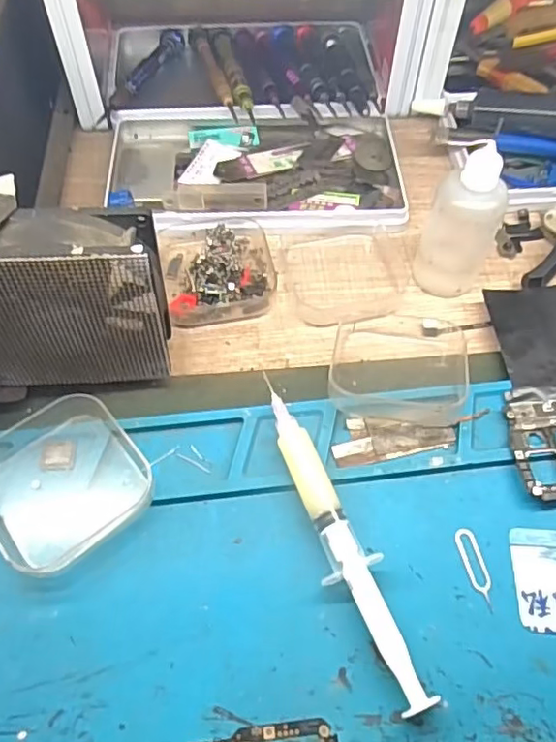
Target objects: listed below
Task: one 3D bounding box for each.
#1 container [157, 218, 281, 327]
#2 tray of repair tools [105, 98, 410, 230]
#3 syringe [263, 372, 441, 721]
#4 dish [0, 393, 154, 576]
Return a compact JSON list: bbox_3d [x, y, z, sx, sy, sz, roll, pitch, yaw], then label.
[{"bbox_3d":[-0.032,-0.059,0.316,0.061,0.019,0.063,-9,59,-6],"label":"container"},{"bbox_3d":[-0.014,-0.128,0.358,0.176,0.016,0.103,0,58,0],"label":"tray of repair tools"},{"bbox_3d":[0.023,0.066,0.236,0.018,0.016,0.134,-22,61,-13],"label":"syringe"},{"bbox_3d":[-0.092,0.045,0.246,0.063,0.016,0.070,-34,64,-20],"label":"dish"}]

